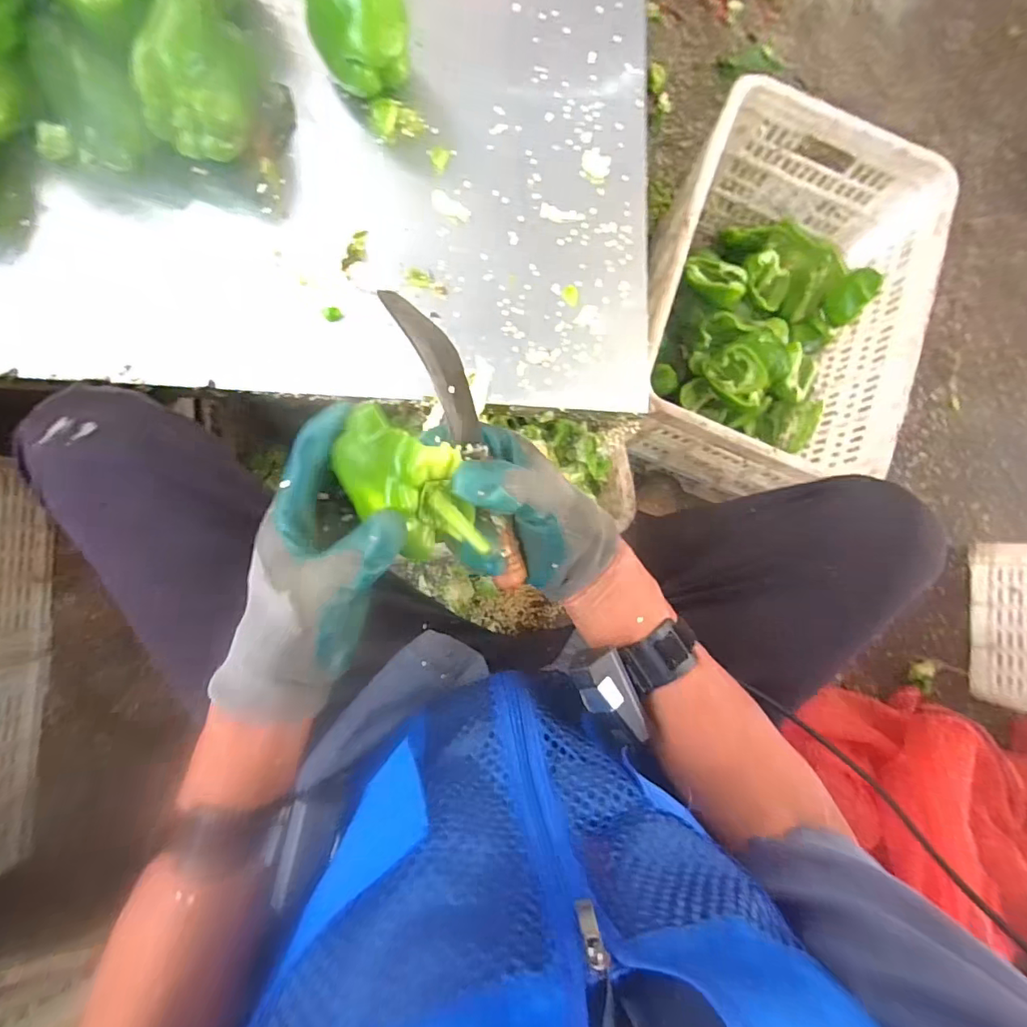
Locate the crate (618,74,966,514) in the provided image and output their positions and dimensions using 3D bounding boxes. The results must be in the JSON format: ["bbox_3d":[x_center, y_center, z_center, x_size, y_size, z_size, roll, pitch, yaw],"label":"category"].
[{"bbox_3d":[0.376,-0.305,0.785,0.348,0.235,0.507,21,82,-4],"label":"crate"}]

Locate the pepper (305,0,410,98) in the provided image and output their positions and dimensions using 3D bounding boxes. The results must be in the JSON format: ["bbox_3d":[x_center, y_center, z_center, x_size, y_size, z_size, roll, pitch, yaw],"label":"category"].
[{"bbox_3d":[-0.149,-0.474,0.497,0.091,0.082,0.089,-12,86,-7],"label":"pepper"}]

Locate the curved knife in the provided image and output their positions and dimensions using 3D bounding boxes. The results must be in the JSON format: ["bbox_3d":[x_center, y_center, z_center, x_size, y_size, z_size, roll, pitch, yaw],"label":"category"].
[{"bbox_3d":[-0.031,-0.044,0.345,0.031,0.015,0.210,-22,103,-8],"label":"curved knife"}]

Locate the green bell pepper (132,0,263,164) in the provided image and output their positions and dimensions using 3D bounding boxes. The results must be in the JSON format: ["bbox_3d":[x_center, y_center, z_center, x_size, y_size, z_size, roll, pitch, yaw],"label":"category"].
[{"bbox_3d":[-0.285,-0.410,0.472,0.068,0.080,0.130,18,83,-4],"label":"green bell pepper"}]

